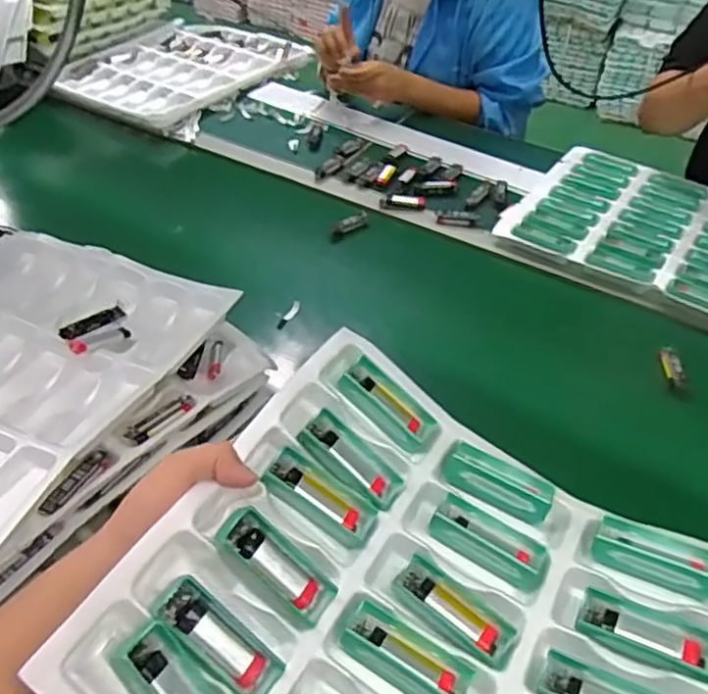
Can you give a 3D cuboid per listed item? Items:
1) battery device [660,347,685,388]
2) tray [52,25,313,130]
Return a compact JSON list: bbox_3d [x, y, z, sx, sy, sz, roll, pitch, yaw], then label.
[{"bbox_3d":[0.361,0.022,0.760,0.017,0.011,0.056,0,43,-1],"label":"battery device"},{"bbox_3d":[-0.325,-0.555,1.341,0.320,0.039,0.438,21,46,19],"label":"tray"}]

